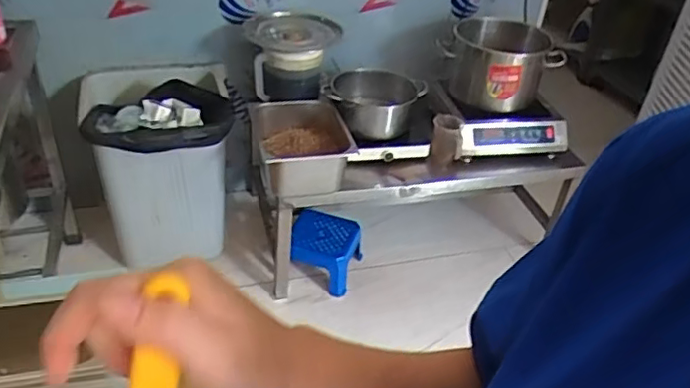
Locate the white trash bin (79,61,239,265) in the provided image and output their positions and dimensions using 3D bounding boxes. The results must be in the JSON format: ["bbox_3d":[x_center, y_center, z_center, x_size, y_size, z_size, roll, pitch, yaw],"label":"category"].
[{"bbox_3d":[-0.540,-0.084,1.852,0.416,0.505,0.381,-11,39,-22],"label":"white trash bin"}]

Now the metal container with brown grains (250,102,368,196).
[{"bbox_3d":[-0.122,-0.152,1.754,0.284,0.140,0.320,-8,38,-18],"label":"metal container with brown grains"}]

